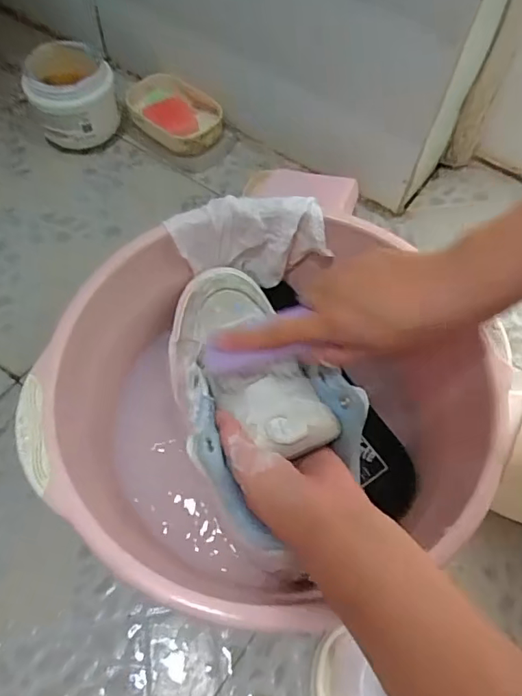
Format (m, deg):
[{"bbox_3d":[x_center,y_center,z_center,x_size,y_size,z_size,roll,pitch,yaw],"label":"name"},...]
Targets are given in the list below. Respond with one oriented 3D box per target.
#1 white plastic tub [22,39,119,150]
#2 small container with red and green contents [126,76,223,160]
[{"bbox_3d":[-0.219,-0.293,0.607,0.092,0.098,0.084,2,61,-3],"label":"white plastic tub"},{"bbox_3d":[-0.109,-0.290,0.651,0.135,0.034,0.085,31,63,13],"label":"small container with red and green contents"}]

